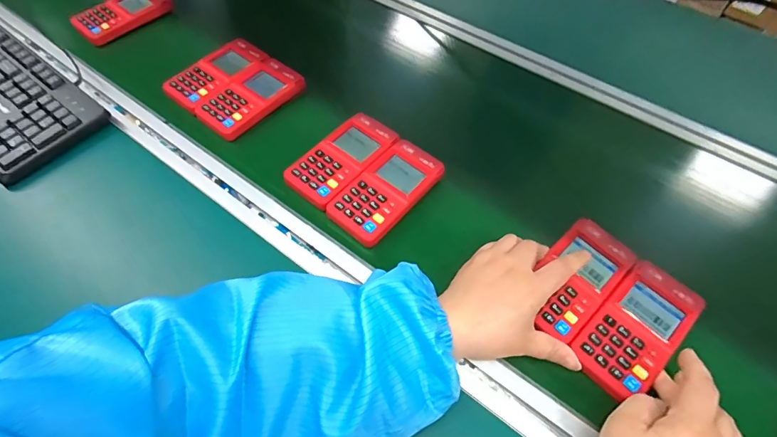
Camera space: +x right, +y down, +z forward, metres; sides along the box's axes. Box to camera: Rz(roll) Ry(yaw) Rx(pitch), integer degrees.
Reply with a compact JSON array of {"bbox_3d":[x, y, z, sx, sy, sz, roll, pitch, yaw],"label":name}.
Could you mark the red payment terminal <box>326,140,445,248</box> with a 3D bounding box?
[{"bbox_3d":[-0.001,-0.033,0.468,0.068,0.019,0.137,37,63,22],"label":"red payment terminal"}]

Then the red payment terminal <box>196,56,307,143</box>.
[{"bbox_3d":[-0.182,-0.161,0.552,0.074,0.025,0.138,36,63,22],"label":"red payment terminal"}]

